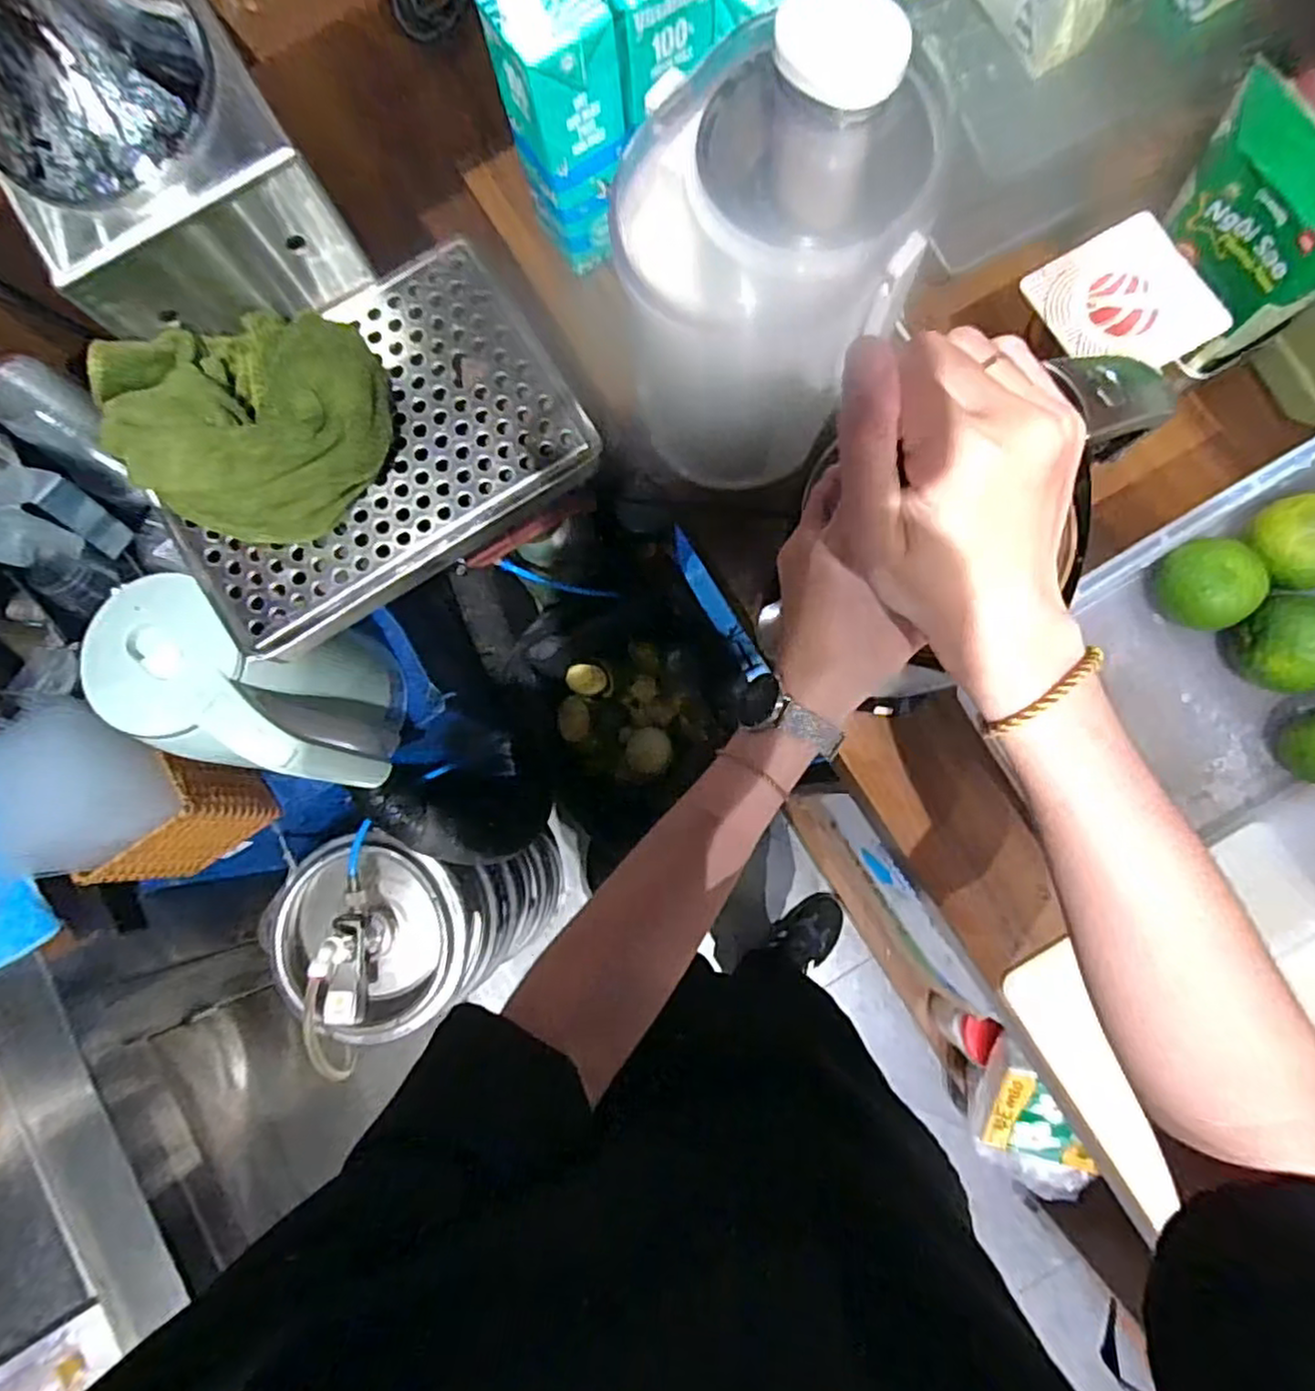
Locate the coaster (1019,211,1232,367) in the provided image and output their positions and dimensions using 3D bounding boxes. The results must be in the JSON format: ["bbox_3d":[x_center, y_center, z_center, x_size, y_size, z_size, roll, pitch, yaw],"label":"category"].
[{"bbox_3d":[0.314,-0.265,0.473,0.097,0.009,0.100,-29,85,2],"label":"coaster"}]

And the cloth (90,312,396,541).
[{"bbox_3d":[-0.214,-0.145,0.370,0.132,0.057,0.113,-11,82,2],"label":"cloth"}]

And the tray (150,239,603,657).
[{"bbox_3d":[-0.169,-0.143,0.406,0.234,0.025,0.149,-33,81,-1],"label":"tray"}]

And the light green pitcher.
[{"bbox_3d":[-0.340,-0.002,0.645,0.192,0.239,0.128,14,83,5],"label":"light green pitcher"}]

